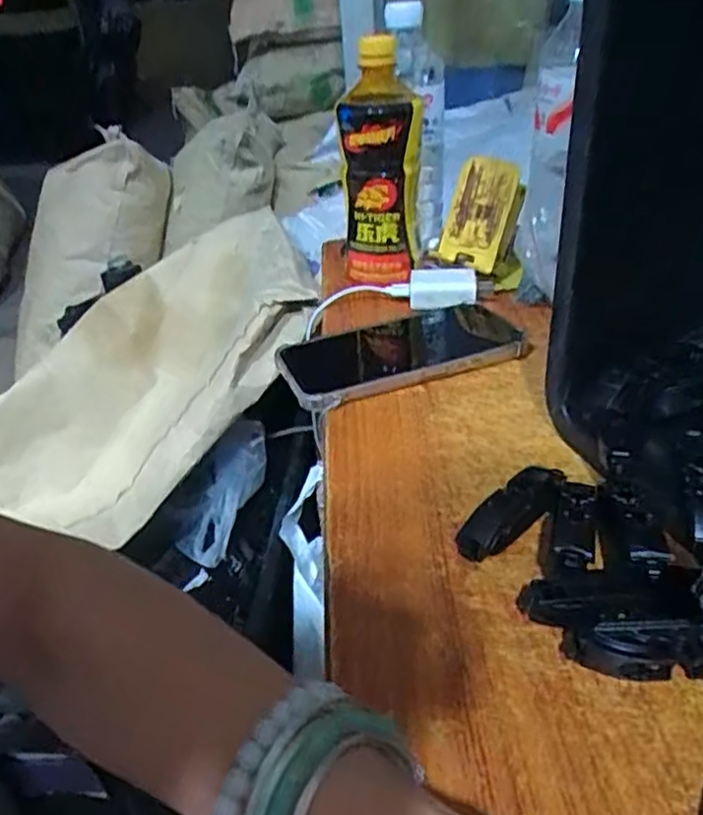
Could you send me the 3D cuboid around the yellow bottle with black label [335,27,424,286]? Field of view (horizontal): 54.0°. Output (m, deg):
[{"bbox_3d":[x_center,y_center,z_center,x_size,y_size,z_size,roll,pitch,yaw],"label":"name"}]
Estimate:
[{"bbox_3d":[0.024,-0.192,0.563,0.063,0.188,0.075,-2,33,4],"label":"yellow bottle with black label"}]

